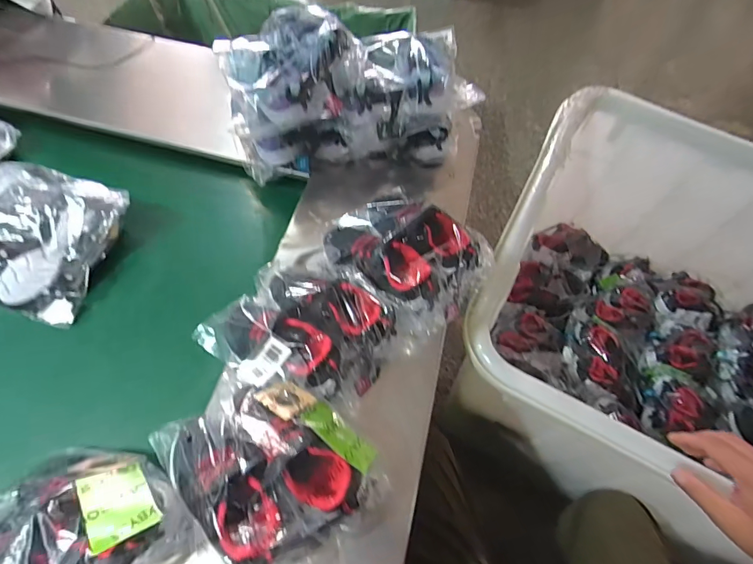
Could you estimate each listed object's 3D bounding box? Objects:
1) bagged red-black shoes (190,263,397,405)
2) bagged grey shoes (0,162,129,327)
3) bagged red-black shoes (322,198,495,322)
[{"bbox_3d":[-0.090,0.049,0.465,0.220,0.069,0.146,12,61,3],"label":"bagged red-black shoes"},{"bbox_3d":[-0.440,-0.054,0.538,0.179,0.091,0.182,13,61,3],"label":"bagged grey shoes"},{"bbox_3d":[0.038,-0.041,0.521,0.196,0.073,0.149,35,64,15],"label":"bagged red-black shoes"}]

